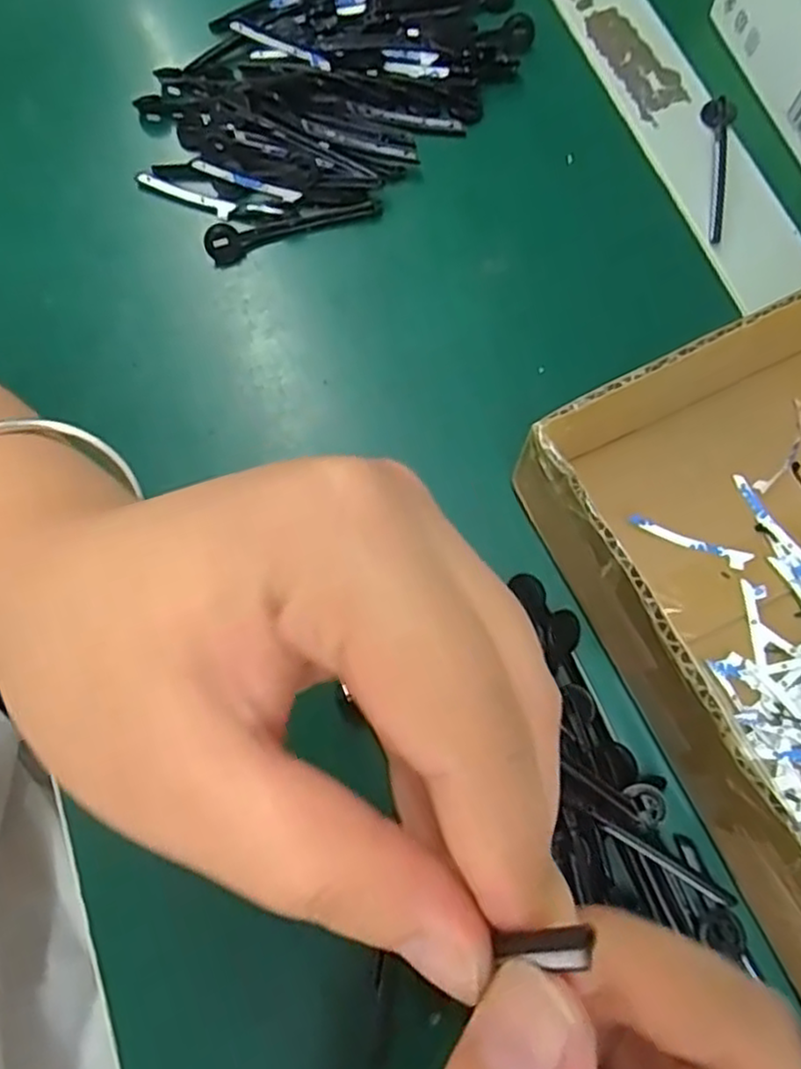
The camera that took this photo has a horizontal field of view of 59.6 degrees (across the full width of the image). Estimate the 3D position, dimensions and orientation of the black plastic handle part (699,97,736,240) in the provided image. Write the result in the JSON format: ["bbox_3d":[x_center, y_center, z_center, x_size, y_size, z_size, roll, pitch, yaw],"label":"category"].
[{"bbox_3d":[0.134,-0.155,0.295,0.012,0.006,0.070,7,74,4],"label":"black plastic handle part"}]

